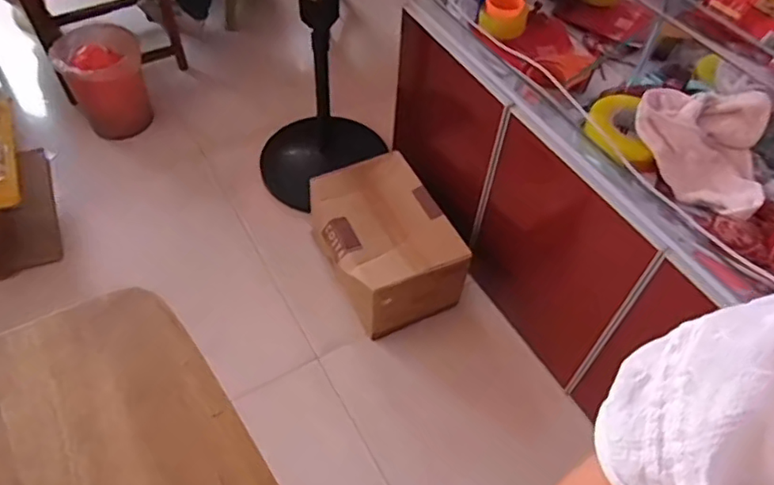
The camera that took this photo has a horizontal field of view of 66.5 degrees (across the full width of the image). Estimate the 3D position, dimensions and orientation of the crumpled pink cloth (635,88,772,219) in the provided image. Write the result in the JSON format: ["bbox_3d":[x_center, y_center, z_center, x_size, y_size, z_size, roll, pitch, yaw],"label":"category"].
[{"bbox_3d":[0.523,-0.161,0.990,0.220,0.124,0.192,26,55,16],"label":"crumpled pink cloth"}]

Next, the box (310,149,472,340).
[{"bbox_3d":[-0.004,0.007,1.505,0.293,0.208,0.421,-23,57,-19],"label":"box"}]

